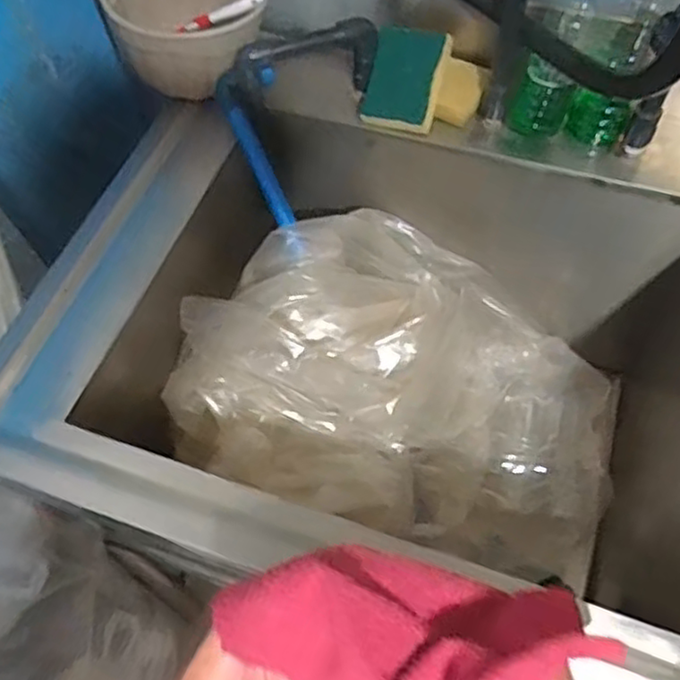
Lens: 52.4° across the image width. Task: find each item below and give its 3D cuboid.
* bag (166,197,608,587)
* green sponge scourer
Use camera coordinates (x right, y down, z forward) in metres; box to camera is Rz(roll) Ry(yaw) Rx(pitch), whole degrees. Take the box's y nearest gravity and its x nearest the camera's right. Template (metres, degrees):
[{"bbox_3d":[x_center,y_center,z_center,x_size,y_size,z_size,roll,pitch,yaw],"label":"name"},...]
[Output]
[{"bbox_3d":[0.090,0.045,0.800,0.478,0.269,0.366,12,59,9],"label":"bag"},{"bbox_3d":[0.066,-0.272,0.725,0.078,0.097,0.029,17,21,19],"label":"green sponge scourer"}]

